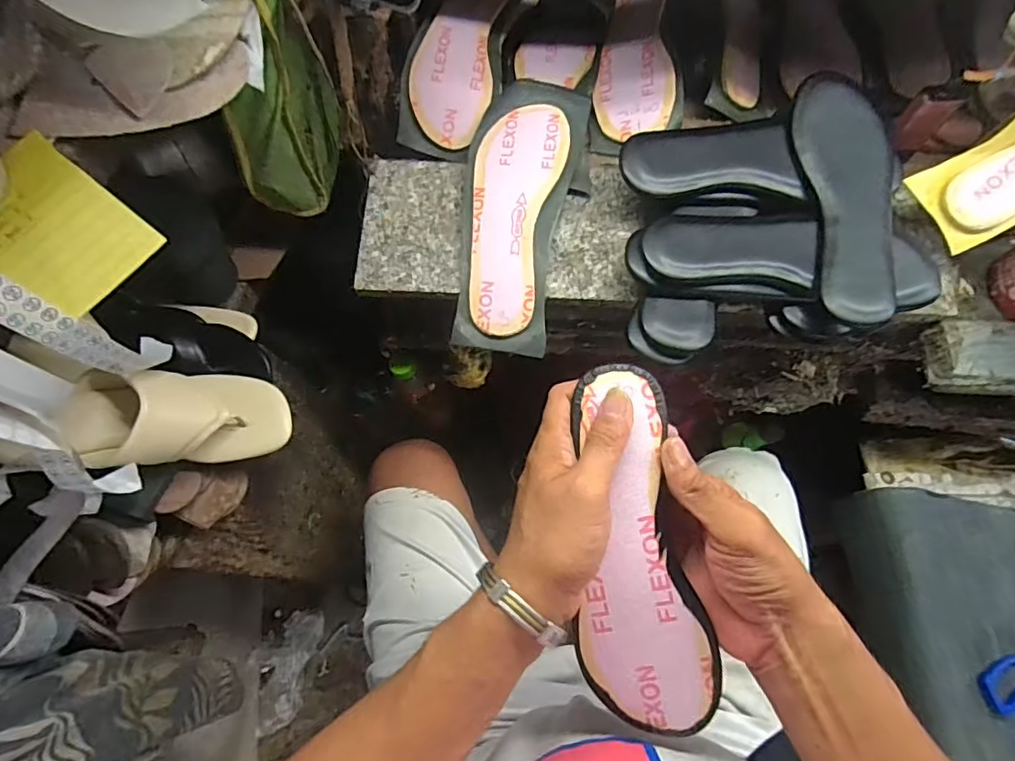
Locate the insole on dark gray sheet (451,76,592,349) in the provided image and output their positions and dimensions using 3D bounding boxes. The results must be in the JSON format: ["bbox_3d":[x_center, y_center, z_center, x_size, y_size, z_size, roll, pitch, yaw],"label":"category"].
[{"bbox_3d":[0.005,-0.172,0.539,0.107,0.024,0.290,11,78,1],"label":"insole on dark gray sheet"}]

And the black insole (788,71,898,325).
[{"bbox_3d":[0.305,-0.166,0.482,0.082,0.036,0.241,0,69,-3],"label":"black insole"}]

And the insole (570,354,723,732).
[{"bbox_3d":[0.082,0.110,0.352,0.082,0.019,0.236,-7,90,-5],"label":"insole"}]

